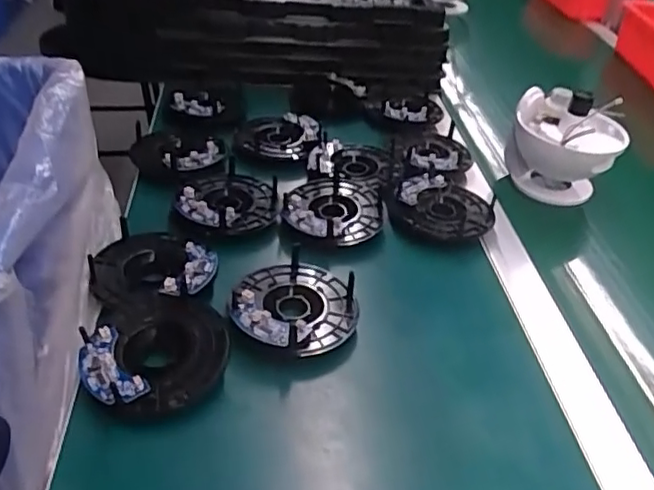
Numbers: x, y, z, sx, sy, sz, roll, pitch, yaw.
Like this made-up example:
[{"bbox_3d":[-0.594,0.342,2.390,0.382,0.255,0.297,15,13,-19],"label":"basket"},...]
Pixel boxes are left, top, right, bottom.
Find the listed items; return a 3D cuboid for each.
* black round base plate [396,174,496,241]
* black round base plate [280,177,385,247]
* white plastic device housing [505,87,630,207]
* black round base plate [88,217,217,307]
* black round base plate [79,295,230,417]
[{"bbox_3d":[0.122,-0.039,0.636,0.097,0.019,0.091,4,38,-3],"label":"black round base plate"},{"bbox_3d":[0.008,-0.039,0.617,0.096,0.015,0.110,11,38,7],"label":"black round base plate"},{"bbox_3d":[0.261,-0.100,0.694,0.115,0.127,0.089,22,41,20],"label":"white plastic device housing"},{"bbox_3d":[-0.146,0.015,0.519,0.099,0.020,0.092,4,38,-3],"label":"black round base plate"},{"bbox_3d":[-0.125,0.078,0.453,0.099,0.030,0.104,4,38,-3],"label":"black round base plate"}]

